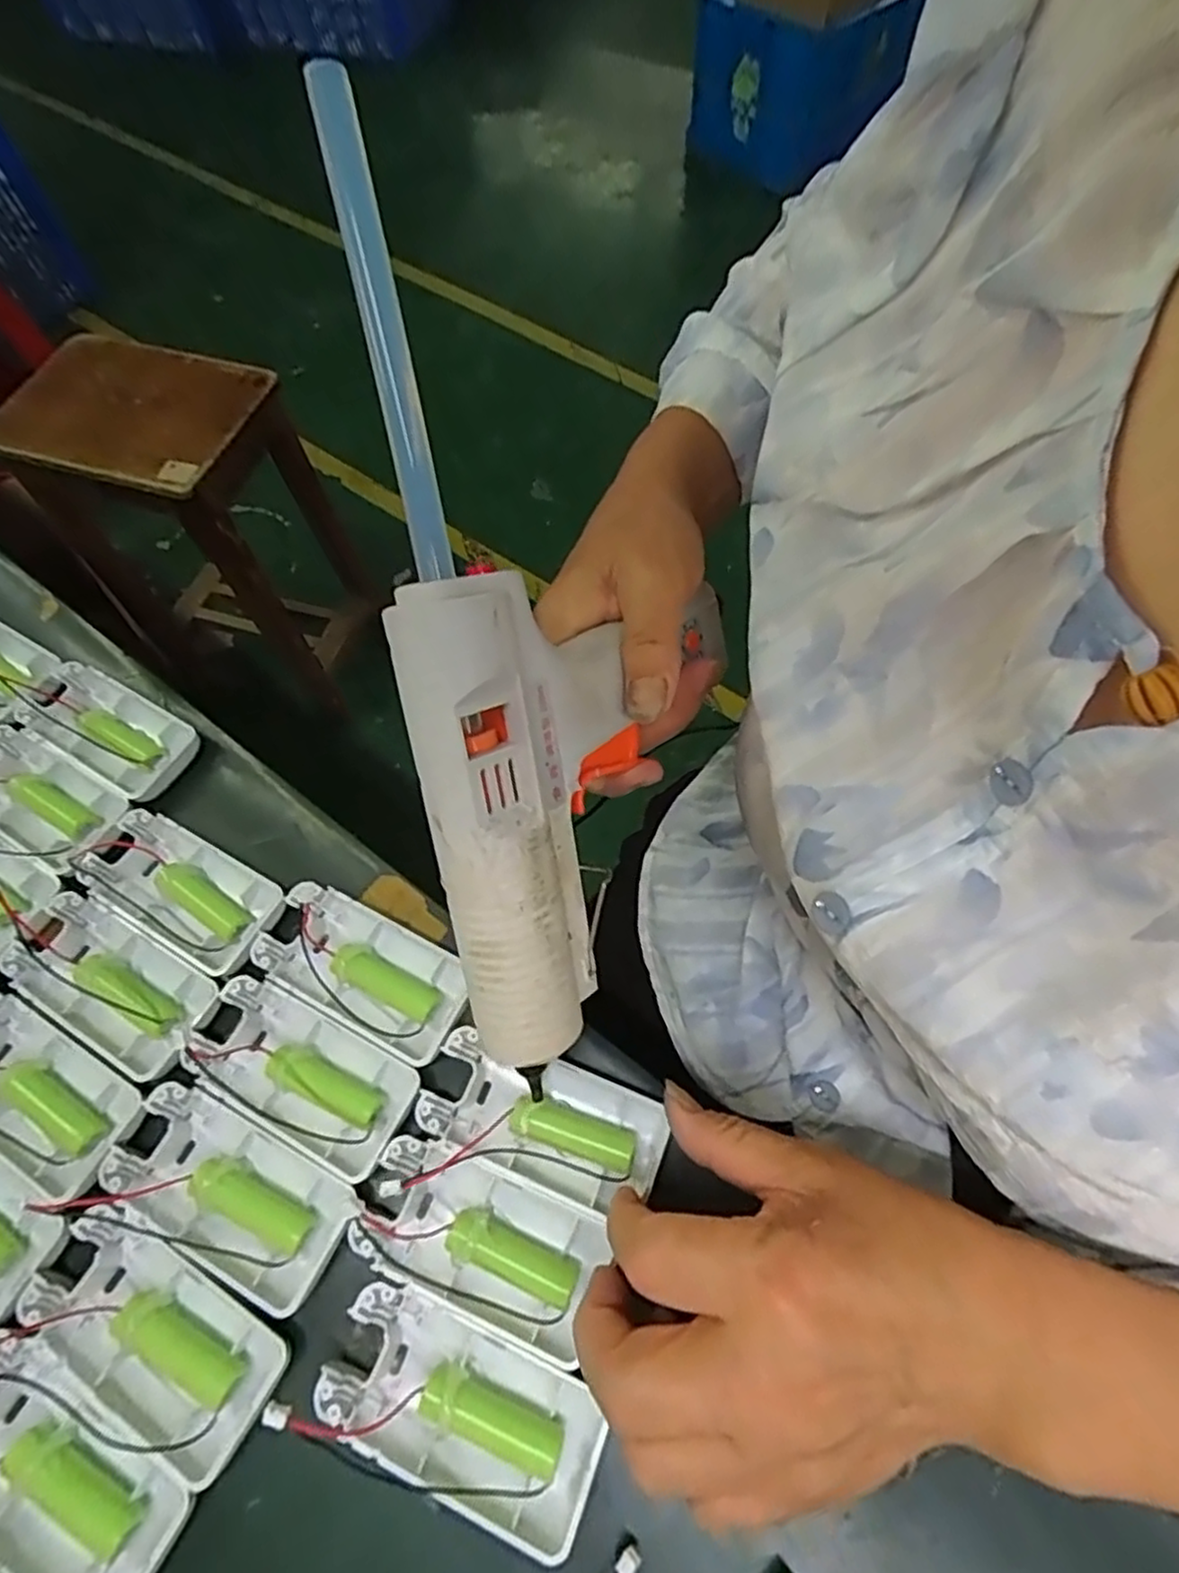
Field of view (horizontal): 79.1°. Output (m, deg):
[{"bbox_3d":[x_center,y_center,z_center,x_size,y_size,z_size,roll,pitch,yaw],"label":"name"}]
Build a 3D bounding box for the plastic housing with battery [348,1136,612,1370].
[{"bbox_3d":[-0.041,0.169,0.269,0.088,0.020,0.047,19,67,10],"label":"plastic housing with battery"}]

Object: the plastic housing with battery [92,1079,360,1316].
[{"bbox_3d":[-0.138,0.155,0.273,0.093,0.015,0.042,26,68,12],"label":"plastic housing with battery"}]

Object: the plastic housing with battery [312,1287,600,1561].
[{"bbox_3d":[-0.043,0.211,0.244,0.094,0.011,0.047,21,67,10],"label":"plastic housing with battery"}]

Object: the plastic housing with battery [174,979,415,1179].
[{"bbox_3d":[-0.118,0.118,0.293,0.091,0.016,0.047,25,68,12],"label":"plastic housing with battery"}]

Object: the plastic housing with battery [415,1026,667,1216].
[{"bbox_3d":[-0.019,0.132,0.284,0.092,0.016,0.046,13,66,7],"label":"plastic housing with battery"}]

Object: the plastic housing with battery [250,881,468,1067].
[{"bbox_3d":[-0.098,0.080,0.310,0.092,0.014,0.045,25,68,12],"label":"plastic housing with battery"}]

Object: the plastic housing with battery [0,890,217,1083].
[{"bbox_3d":[-0.207,0.083,0.308,0.091,0.015,0.044,27,68,13],"label":"plastic housing with battery"}]

